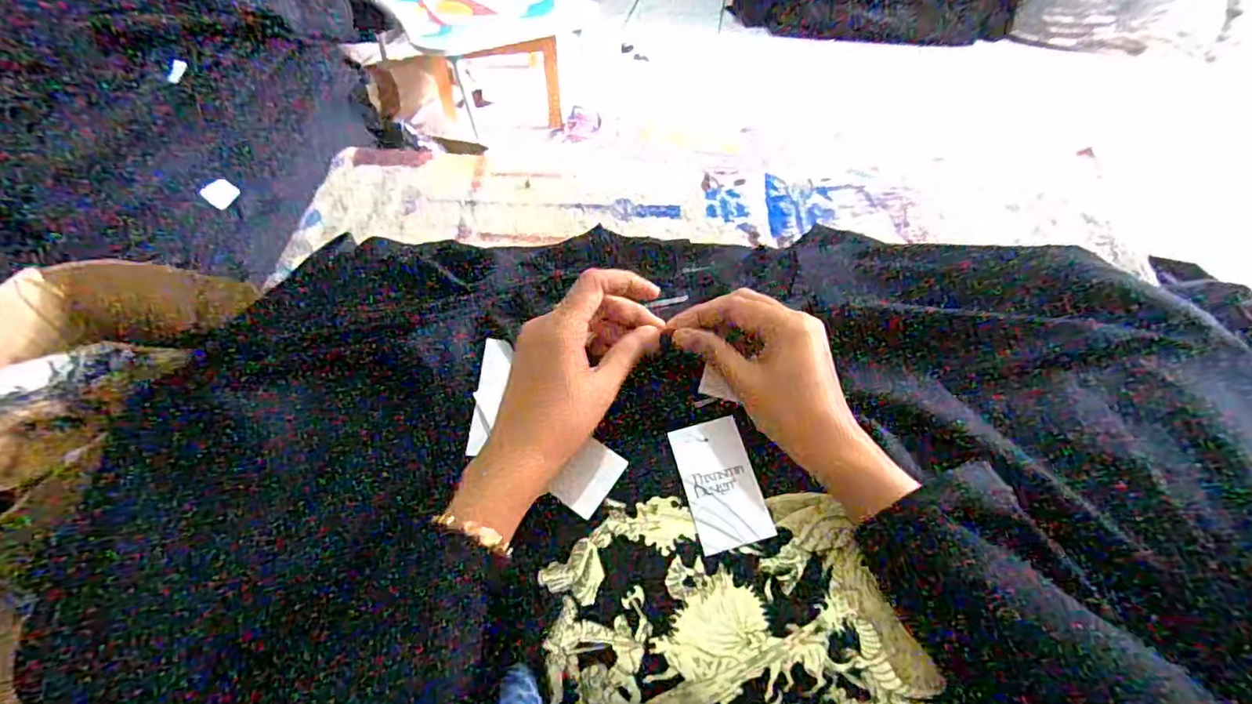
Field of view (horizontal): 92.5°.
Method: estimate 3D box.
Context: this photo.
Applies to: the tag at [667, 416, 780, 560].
[{"bbox_3d":[0.059,0.082,0.377,0.045,0.004,0.079,-15,64,-2],"label":"tag"}]

